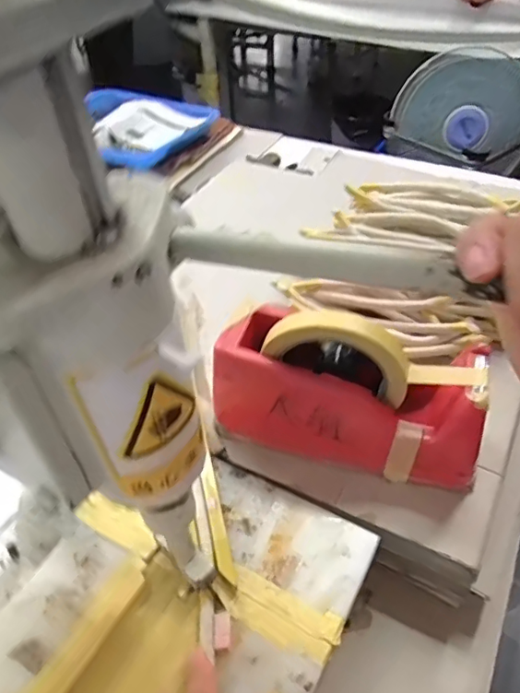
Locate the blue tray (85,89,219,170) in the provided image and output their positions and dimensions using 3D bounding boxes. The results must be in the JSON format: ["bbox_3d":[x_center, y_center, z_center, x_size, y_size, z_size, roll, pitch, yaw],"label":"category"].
[{"bbox_3d":[-0.226,-0.376,0.918,0.245,0.039,0.191,21,50,21],"label":"blue tray"}]

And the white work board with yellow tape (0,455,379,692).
[{"bbox_3d":[-0.076,0.193,0.326,0.196,0.014,0.293,21,50,21],"label":"white work board with yellow tape"}]

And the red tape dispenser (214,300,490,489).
[{"bbox_3d":[0.066,0.028,0.392,0.194,0.118,0.069,14,48,16],"label":"red tape dispenser"}]

